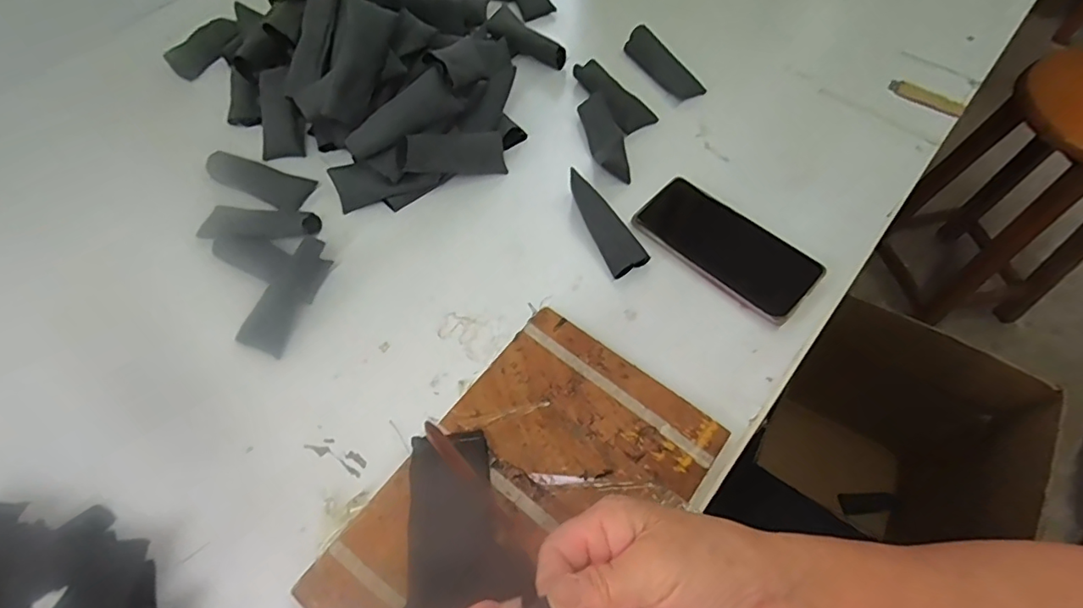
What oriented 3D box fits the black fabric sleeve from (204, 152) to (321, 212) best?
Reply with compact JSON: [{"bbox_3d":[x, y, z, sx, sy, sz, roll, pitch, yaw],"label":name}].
[{"bbox_3d":[-0.278,-0.121,0.537,0.100,0.016,0.036,22,63,0],"label":"black fabric sleeve"}]

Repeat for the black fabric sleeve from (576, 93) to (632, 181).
[{"bbox_3d":[0.065,-0.168,0.547,0.032,0.028,0.096,-13,61,-5],"label":"black fabric sleeve"}]

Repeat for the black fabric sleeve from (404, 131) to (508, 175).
[{"bbox_3d":[-0.080,-0.142,0.519,0.100,0.040,0.010,-14,27,-33],"label":"black fabric sleeve"}]

